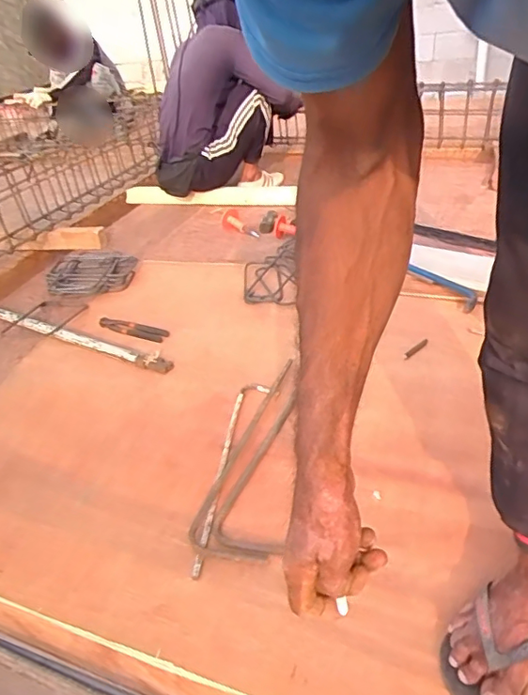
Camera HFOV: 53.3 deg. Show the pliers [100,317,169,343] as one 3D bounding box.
[{"bbox_3d":[-0.349,-0.050,1.400,0.229,0.011,0.058,16,40,32],"label":"pliers"}]

